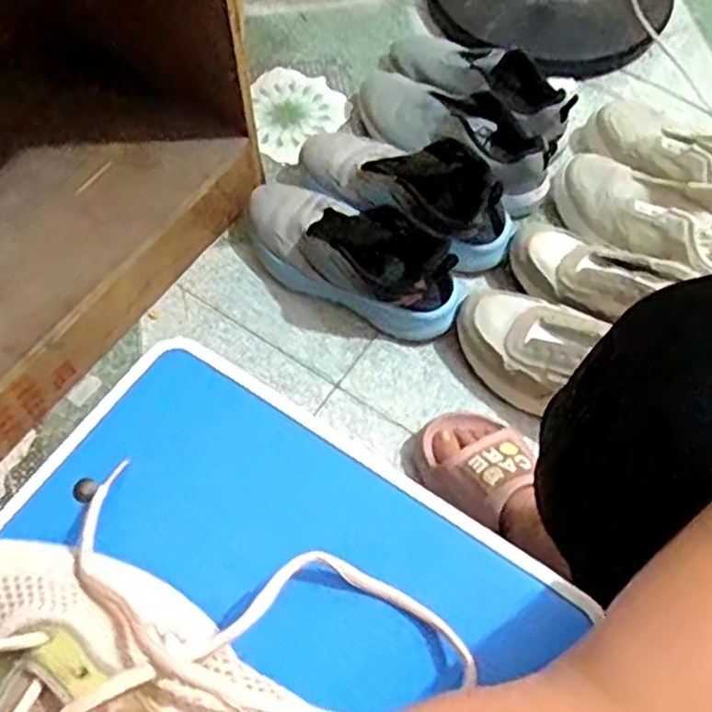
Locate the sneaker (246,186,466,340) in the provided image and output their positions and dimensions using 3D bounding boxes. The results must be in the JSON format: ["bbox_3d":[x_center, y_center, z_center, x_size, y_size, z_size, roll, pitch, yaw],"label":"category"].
[{"bbox_3d":[-0.005,-0.126,0.849,0.283,0.111,0.116,23,65,11],"label":"sneaker"}]

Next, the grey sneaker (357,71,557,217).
[{"bbox_3d":[0.119,-0.292,0.944,0.299,0.098,0.098,37,68,16],"label":"grey sneaker"}]

